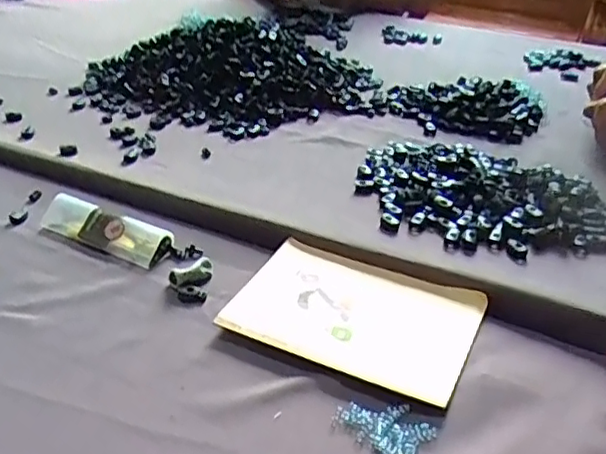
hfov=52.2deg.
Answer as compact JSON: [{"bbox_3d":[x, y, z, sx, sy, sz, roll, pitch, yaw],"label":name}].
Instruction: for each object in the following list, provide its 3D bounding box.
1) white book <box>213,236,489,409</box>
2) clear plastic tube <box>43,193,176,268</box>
[{"bbox_3d":[0.047,0.074,0.548,0.201,0.015,0.129,15,36,21],"label":"white book"},{"bbox_3d":[-0.214,0.001,0.655,0.161,0.025,0.039,17,37,24],"label":"clear plastic tube"}]

